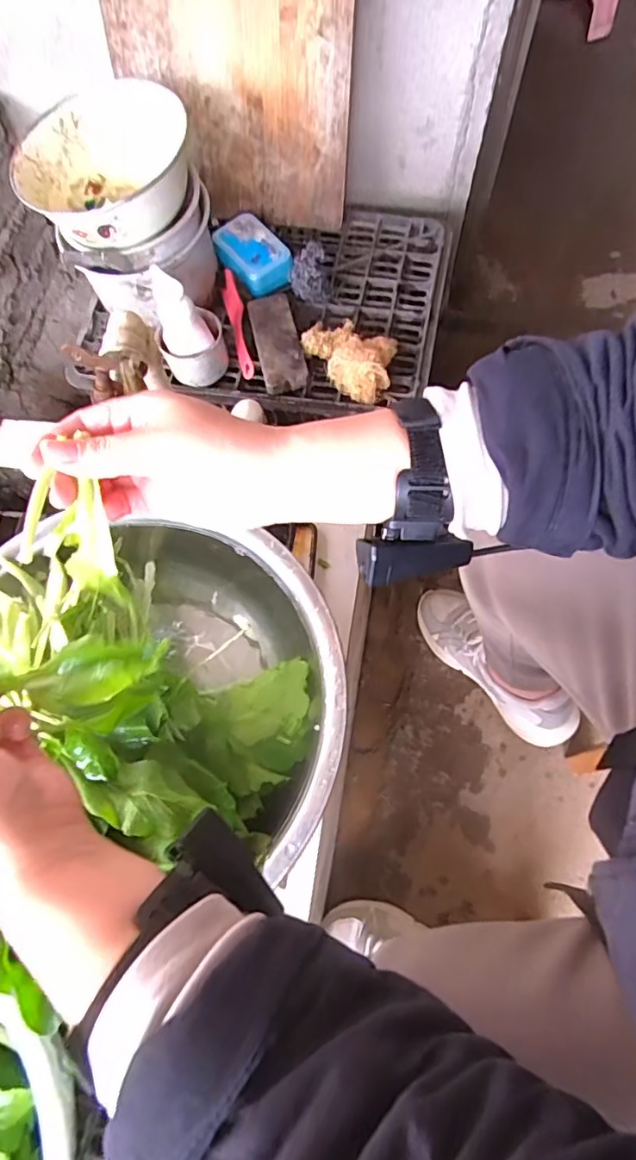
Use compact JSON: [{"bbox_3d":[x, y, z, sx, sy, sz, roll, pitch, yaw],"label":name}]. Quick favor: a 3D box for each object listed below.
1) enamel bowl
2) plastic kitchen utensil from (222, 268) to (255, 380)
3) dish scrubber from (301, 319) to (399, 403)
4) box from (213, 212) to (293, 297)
[{"bbox_3d":[-0.239,-0.466,0.619,0.179,0.081,0.184,-1,69,2],"label":"enamel bowl"},{"bbox_3d":[-0.108,-0.348,0.730,0.024,0.034,0.160,-14,69,-4],"label":"plastic kitchen utensil"},{"bbox_3d":[0.049,-0.292,0.692,0.090,0.055,0.136,-40,73,-12],"label":"dish scrubber"},{"bbox_3d":[-0.091,-0.448,0.748,0.077,0.038,0.118,-43,80,-6],"label":"box"}]

